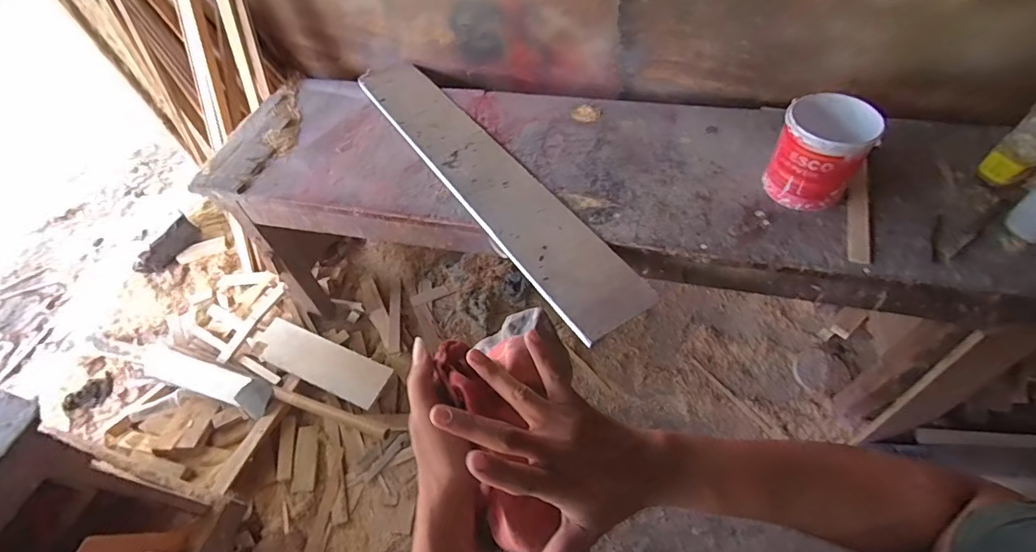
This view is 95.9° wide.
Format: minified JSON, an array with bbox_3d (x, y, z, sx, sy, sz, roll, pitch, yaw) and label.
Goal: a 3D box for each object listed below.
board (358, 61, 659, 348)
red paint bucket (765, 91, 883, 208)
[{"bbox_3d":[-0.112,-0.308,1.258,0.204,0.026,1.203,-28,56,-18],"label":"board"},{"bbox_3d":[0.655,-0.271,1.022,0.167,0.213,0.164,-3,54,4],"label":"red paint bucket"}]

